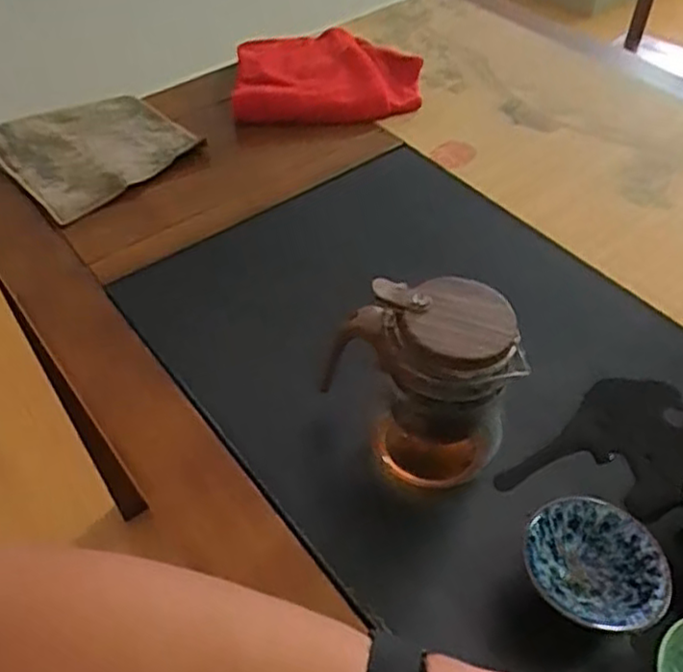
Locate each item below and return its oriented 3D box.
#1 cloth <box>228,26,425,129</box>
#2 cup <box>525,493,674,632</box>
[{"bbox_3d":[-0.019,-0.333,0.855,0.217,0.047,0.239,-4,49,-1],"label":"cloth"},{"bbox_3d":[0.156,0.148,0.436,0.082,0.038,0.087,-2,48,3],"label":"cup"}]

